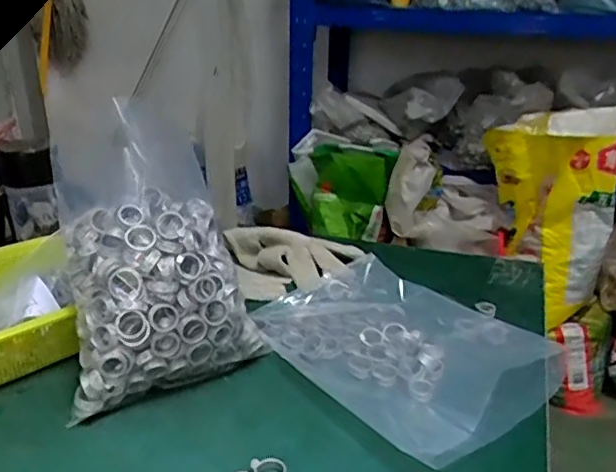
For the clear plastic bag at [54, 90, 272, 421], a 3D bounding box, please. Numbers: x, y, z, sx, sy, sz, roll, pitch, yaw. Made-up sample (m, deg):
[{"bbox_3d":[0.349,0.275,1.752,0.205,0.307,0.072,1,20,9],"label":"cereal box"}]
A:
[{"bbox_3d":[-0.159,0.041,0.583,0.178,0.193,0.160,-11,27,-27],"label":"clear plastic bag"}]

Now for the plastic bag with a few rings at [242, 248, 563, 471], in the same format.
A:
[{"bbox_3d":[0.088,0.108,0.606,0.220,0.042,0.300,-18,30,-38],"label":"plastic bag with a few rings"}]

